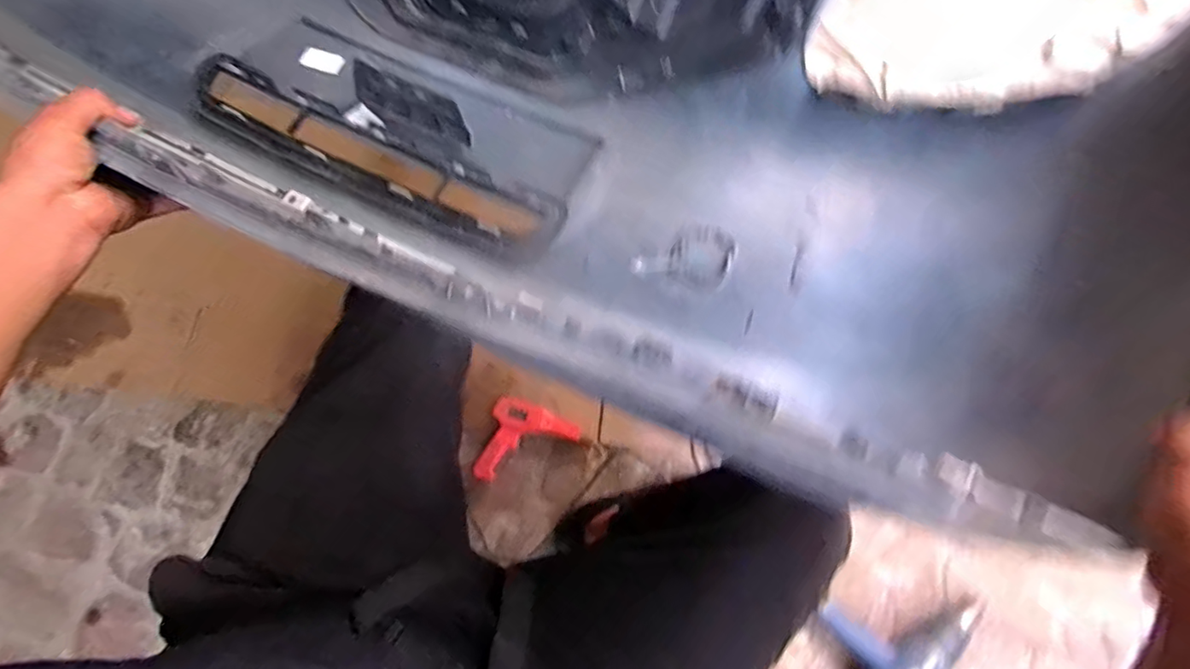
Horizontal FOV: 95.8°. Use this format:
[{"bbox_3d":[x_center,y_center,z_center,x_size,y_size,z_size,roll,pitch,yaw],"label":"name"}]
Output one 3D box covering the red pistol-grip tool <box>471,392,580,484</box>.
[{"bbox_3d":[-0.125,0.208,0.988,0.156,0.054,0.154,19,67,8],"label":"red pistol-grip tool"}]

